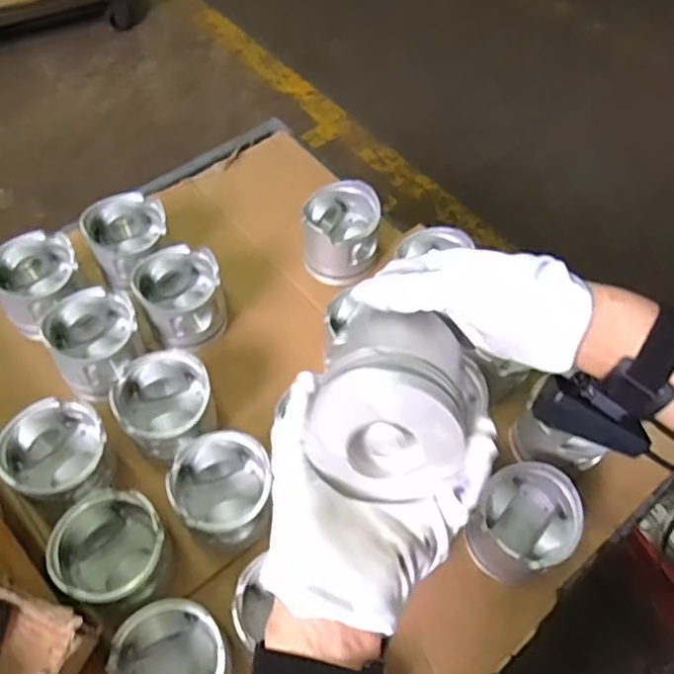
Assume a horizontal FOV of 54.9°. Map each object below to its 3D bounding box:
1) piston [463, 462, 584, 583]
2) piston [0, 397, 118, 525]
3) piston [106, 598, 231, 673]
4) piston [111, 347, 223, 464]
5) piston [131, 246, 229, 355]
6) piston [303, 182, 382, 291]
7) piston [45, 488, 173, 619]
[{"bbox_3d":[0.176,0.177,0.618,0.092,0.075,0.091,1,58,-2],"label":"piston"},{"bbox_3d":[-0.265,0.122,0.630,0.089,0.080,0.098,-26,63,-18],"label":"piston"},{"bbox_3d":[-0.136,0.276,0.547,0.090,0.064,0.094,-36,66,-22],"label":"piston"},{"bbox_3d":[-0.171,0.072,0.658,0.095,0.073,0.092,1,58,-2],"label":"piston"},{"bbox_3d":[-0.173,-0.040,0.738,0.089,0.080,0.101,-24,62,-17],"label":"piston"},{"bbox_3d":[0.005,-0.127,0.793,0.088,0.083,0.095,1,58,-2],"label":"piston"},{"bbox_3d":[-0.198,0.194,0.582,0.090,0.081,0.092,1,58,-2],"label":"piston"}]

